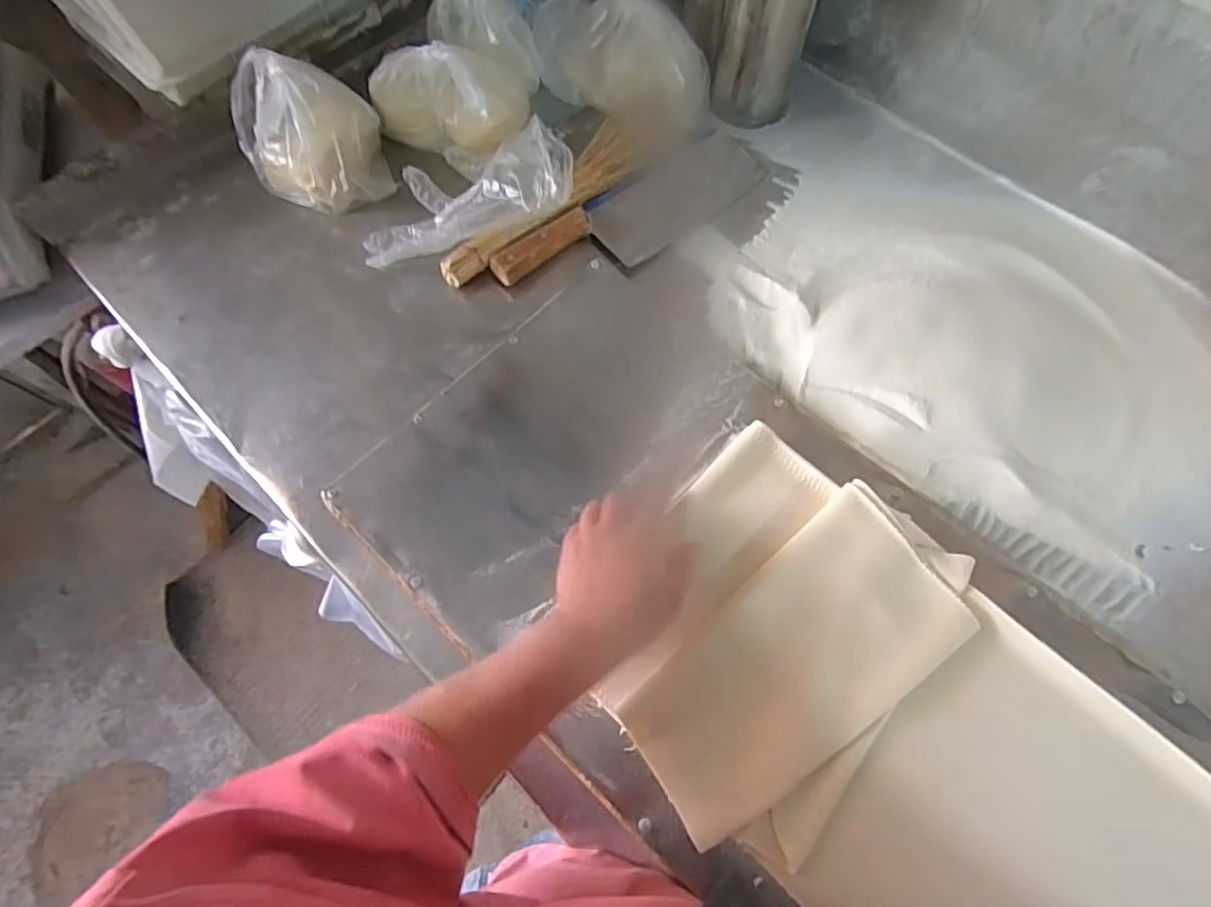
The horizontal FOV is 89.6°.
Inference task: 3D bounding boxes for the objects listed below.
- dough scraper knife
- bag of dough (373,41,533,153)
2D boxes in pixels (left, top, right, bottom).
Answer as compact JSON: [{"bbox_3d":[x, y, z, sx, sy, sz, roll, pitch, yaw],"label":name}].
[{"bbox_3d":[0.037,-0.260,0.653,0.330,0.032,0.100,-35,72,-12],"label":"dough scraper knife"},{"bbox_3d":[-0.178,-0.407,0.685,0.180,0.079,0.104,23,71,10],"label":"bag of dough"}]

